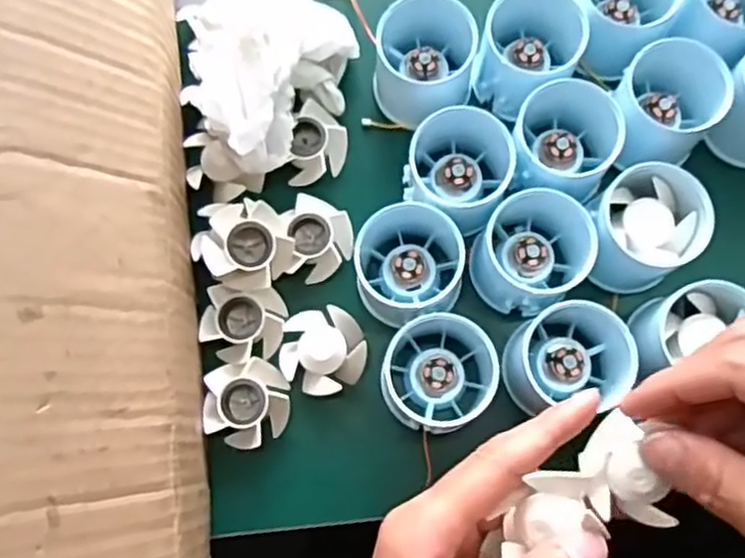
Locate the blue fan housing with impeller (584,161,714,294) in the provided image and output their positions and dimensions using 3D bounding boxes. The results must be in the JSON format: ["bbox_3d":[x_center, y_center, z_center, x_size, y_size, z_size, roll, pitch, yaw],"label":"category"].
[{"bbox_3d":[0.136,-0.025,0.357,0.052,0.047,0.052,0,76,1],"label":"blue fan housing with impeller"}]

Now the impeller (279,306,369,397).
[{"bbox_3d":[-0.025,0.038,0.364,0.042,0.019,0.042,-12,76,-1],"label":"impeller"}]

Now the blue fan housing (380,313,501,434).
[{"bbox_3d":[0.035,0.045,0.354,0.060,0.033,0.057,-27,77,-5],"label":"blue fan housing"}]

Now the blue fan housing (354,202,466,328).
[{"bbox_3d":[0.020,-0.010,0.368,0.057,0.037,0.061,0,76,1],"label":"blue fan housing"}]

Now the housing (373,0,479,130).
[{"bbox_3d":[0.029,-0.116,0.386,0.056,0.060,0.060,17,78,5],"label":"housing"}]

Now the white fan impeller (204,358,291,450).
[{"bbox_3d":[-0.064,0.063,0.358,0.042,0.021,0.042,0,76,1],"label":"white fan impeller"}]

